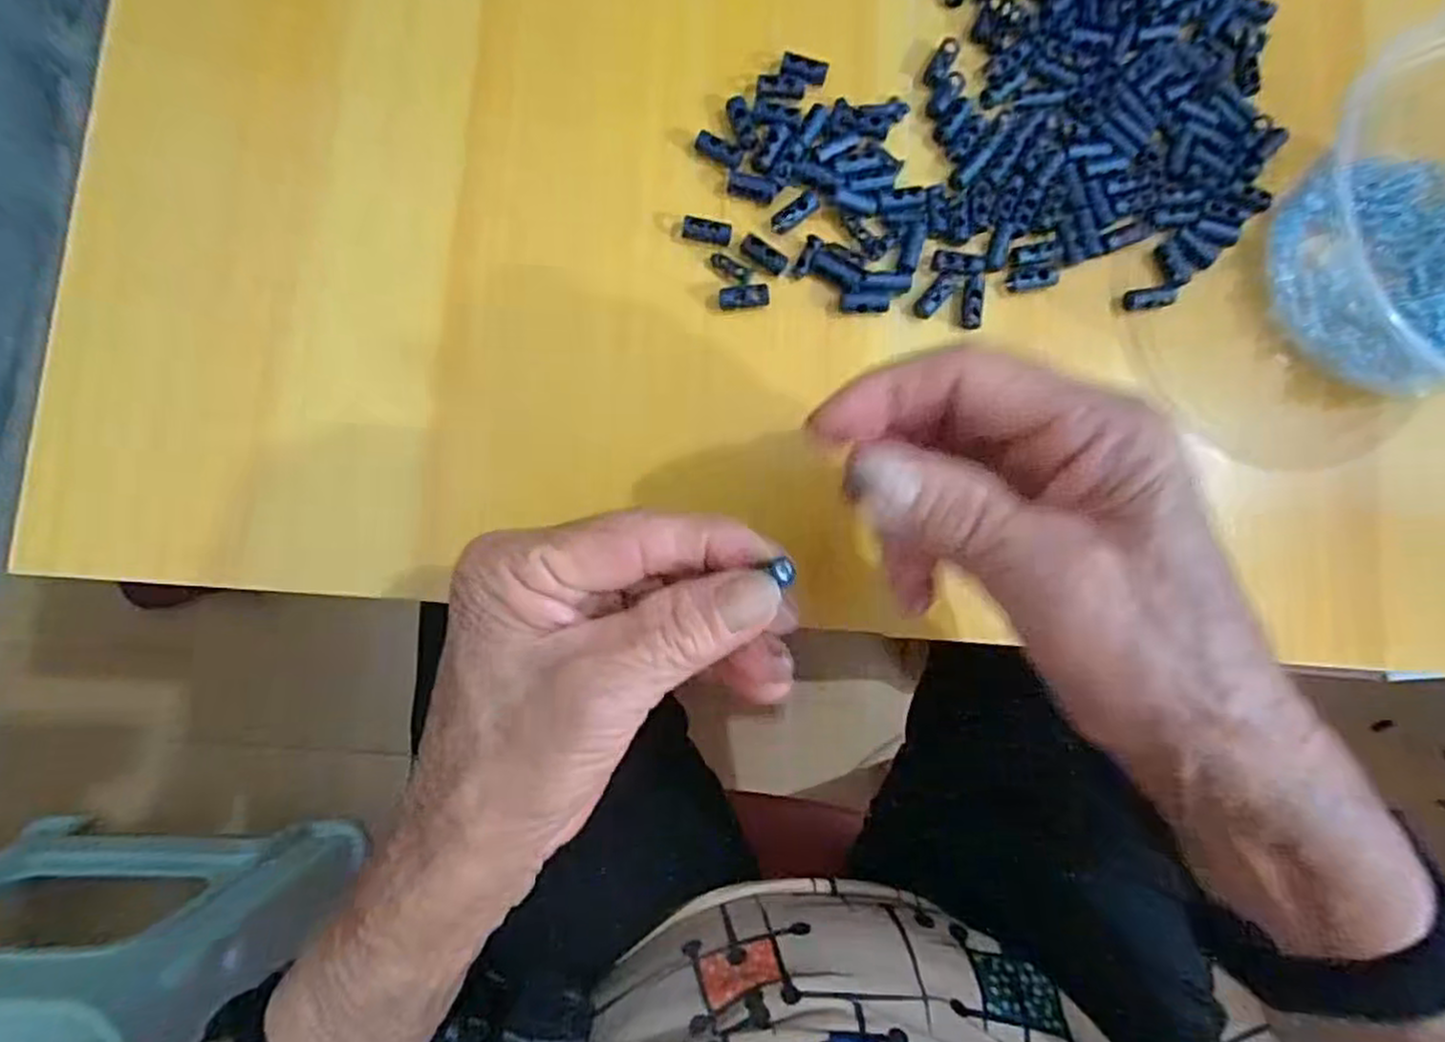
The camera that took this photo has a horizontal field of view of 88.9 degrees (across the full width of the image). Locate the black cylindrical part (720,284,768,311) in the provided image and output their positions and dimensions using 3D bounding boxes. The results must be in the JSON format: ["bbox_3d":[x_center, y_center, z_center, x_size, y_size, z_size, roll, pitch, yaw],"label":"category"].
[{"bbox_3d":[0.008,-0.083,0.273,0.018,0.006,0.008,-3,85,-6],"label":"black cylindrical part"}]

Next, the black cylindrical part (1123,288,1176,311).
[{"bbox_3d":[0.167,-0.087,0.288,0.020,0.005,0.007,-2,85,-6],"label":"black cylindrical part"}]

